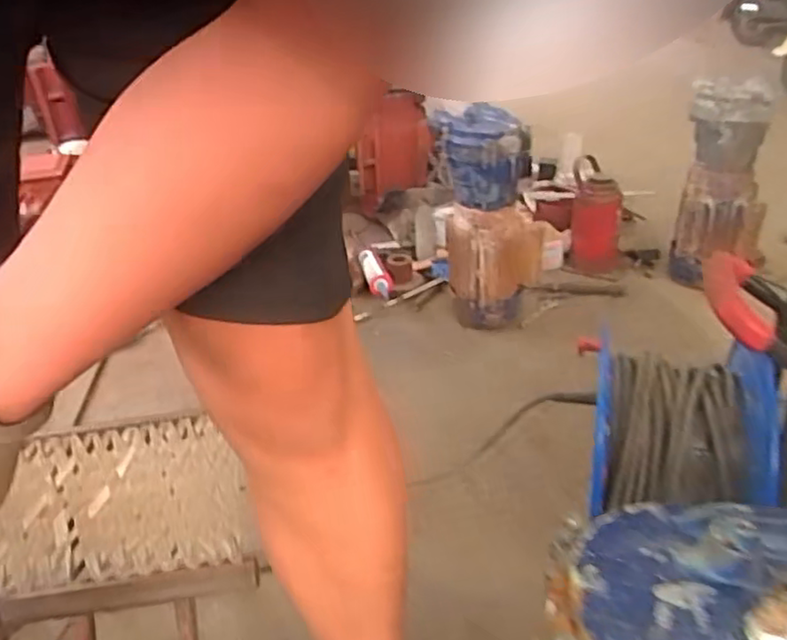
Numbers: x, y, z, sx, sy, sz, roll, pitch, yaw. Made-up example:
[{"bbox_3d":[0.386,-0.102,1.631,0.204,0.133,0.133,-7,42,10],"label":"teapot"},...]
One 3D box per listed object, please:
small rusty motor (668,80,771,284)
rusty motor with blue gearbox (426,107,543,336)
[{"bbox_3d":[0.765,-0.317,1.559,0.204,0.489,0.204,8,4,24],"label":"small rusty motor"},{"bbox_3d":[0.208,-0.191,1.429,0.218,0.461,0.171,0,30,10],"label":"rusty motor with blue gearbox"}]

